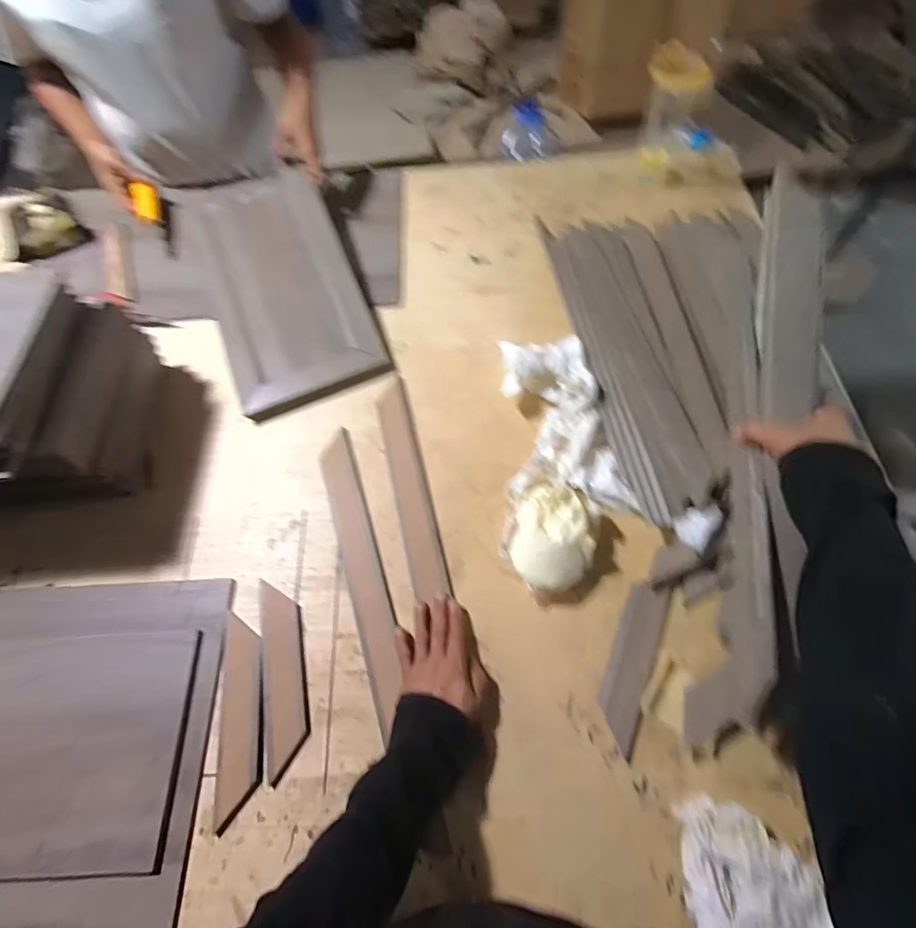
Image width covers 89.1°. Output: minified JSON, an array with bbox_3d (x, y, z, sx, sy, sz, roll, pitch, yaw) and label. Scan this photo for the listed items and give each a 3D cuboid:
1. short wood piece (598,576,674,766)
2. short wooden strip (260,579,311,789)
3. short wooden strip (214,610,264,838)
[{"bbox_3d":[0.207,0.232,0.551,0.049,0.008,0.186,22,68,12],"label":"short wood piece"},{"bbox_3d":[-0.208,0.249,0.557,0.049,0.008,0.214,-13,65,-3],"label":"short wooden strip"},{"bbox_3d":[-0.250,0.287,0.539,0.050,0.007,0.212,-9,65,-2],"label":"short wooden strip"}]

